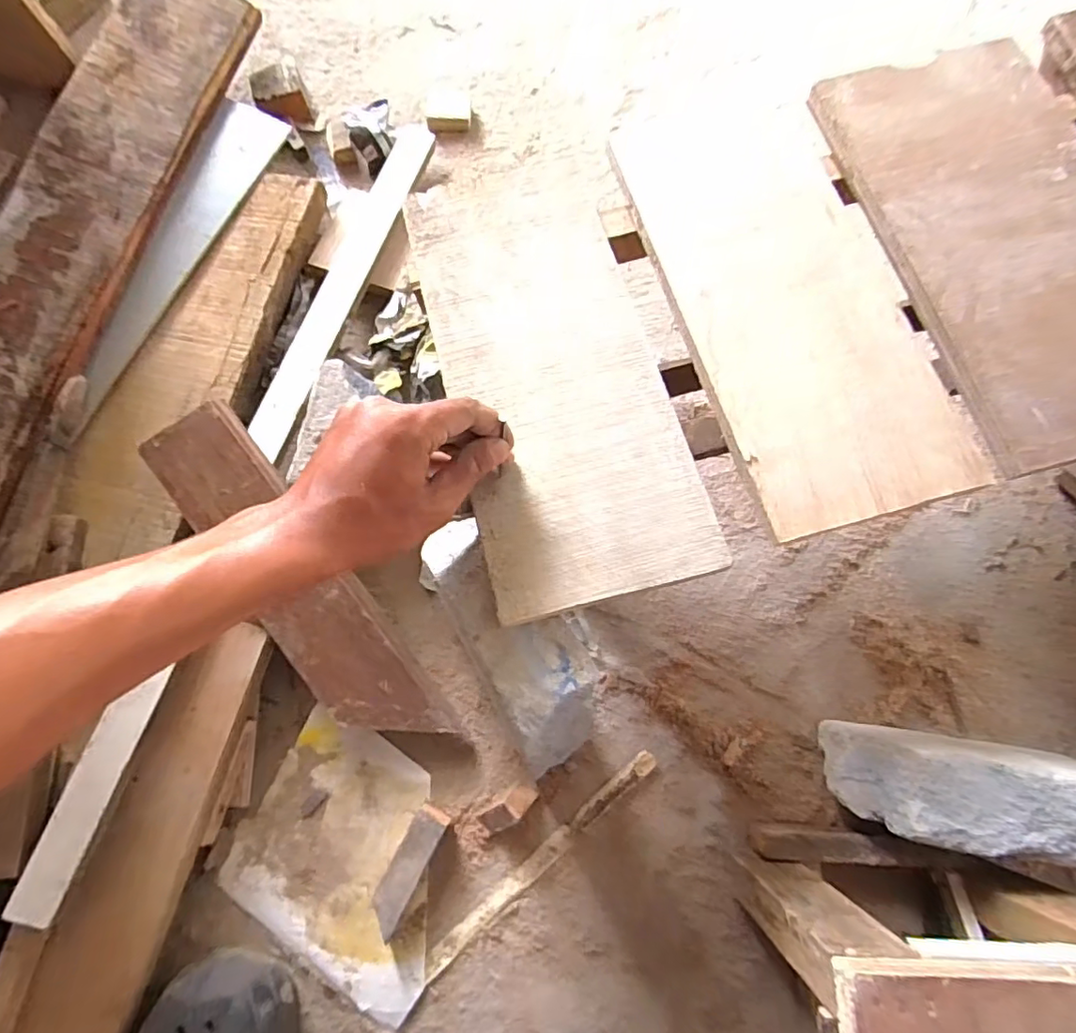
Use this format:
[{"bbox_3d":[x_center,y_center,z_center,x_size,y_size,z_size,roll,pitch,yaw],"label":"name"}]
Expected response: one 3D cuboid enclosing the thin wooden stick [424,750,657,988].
[{"bbox_3d":[0.004,0.297,0.499,0.255,0.012,0.018,-39,80,-12],"label":"thin wooden stick"}]

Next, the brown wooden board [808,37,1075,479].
[{"bbox_3d":[0.357,-0.208,0.415,0.197,0.017,0.337,-11,76,-6],"label":"brown wooden board"}]

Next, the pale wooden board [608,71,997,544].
[{"bbox_3d":[0.179,-0.177,0.431,0.157,0.011,0.381,-13,68,-2],"label":"pale wooden board"}]

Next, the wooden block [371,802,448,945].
[{"bbox_3d":[-0.111,0.299,0.492,0.029,0.023,0.097,28,75,4],"label":"wooden block"}]

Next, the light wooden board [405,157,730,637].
[{"bbox_3d":[0.006,-0.107,0.396,0.141,0.011,0.337,-13,71,-5],"label":"light wooden board"}]

